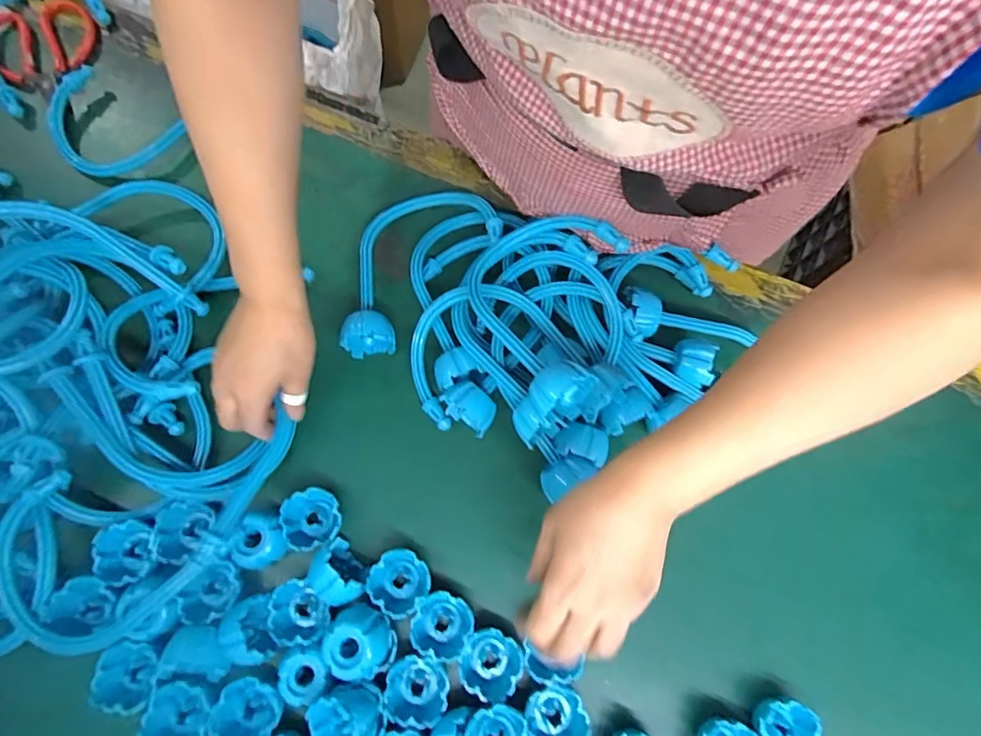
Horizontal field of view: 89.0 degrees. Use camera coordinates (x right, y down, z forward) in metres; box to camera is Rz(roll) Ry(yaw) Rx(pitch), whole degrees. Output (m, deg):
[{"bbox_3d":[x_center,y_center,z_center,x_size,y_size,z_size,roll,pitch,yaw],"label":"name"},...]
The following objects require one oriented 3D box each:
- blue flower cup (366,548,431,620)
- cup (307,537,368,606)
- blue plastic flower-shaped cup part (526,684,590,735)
[{"bbox_3d":[-0.075,0.176,0.416,0.046,0.030,0.046,0,75,-1],"label":"blue flower cup"},{"bbox_3d":[-0.124,0.167,0.401,0.034,0.041,0.044,-41,79,-11],"label":"cup"},{"bbox_3d":[0.052,0.279,0.395,0.046,0.022,0.045,0,75,-1],"label":"blue plastic flower-shaped cup part"}]

